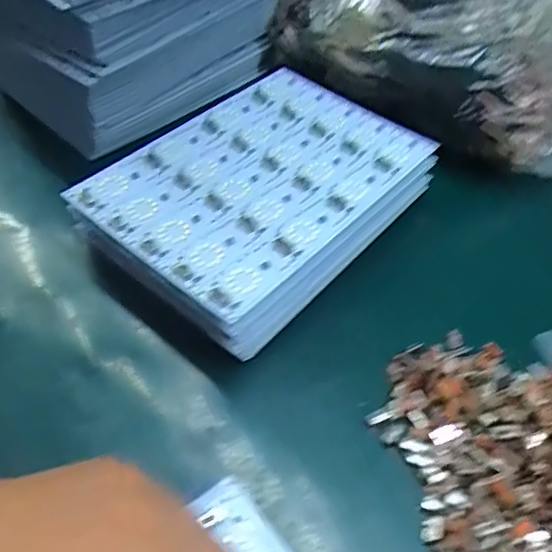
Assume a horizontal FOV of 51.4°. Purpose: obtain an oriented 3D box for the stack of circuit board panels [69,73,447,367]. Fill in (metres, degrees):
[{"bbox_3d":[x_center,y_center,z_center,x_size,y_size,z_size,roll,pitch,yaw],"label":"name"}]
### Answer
[{"bbox_3d":[-0.008,-0.065,0.447,0.171,0.045,0.246,35,55,23],"label":"stack of circuit board panels"}]

